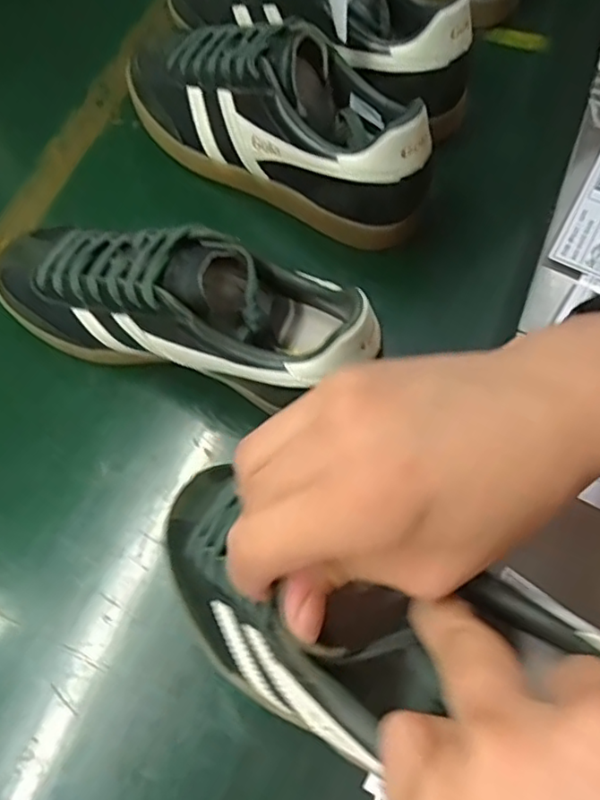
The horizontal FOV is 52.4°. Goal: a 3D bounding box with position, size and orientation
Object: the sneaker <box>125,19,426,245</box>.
[{"bbox_3d":[-0.023,-0.212,0.447,0.270,0.099,0.086,35,73,15],"label":"sneaker"}]

